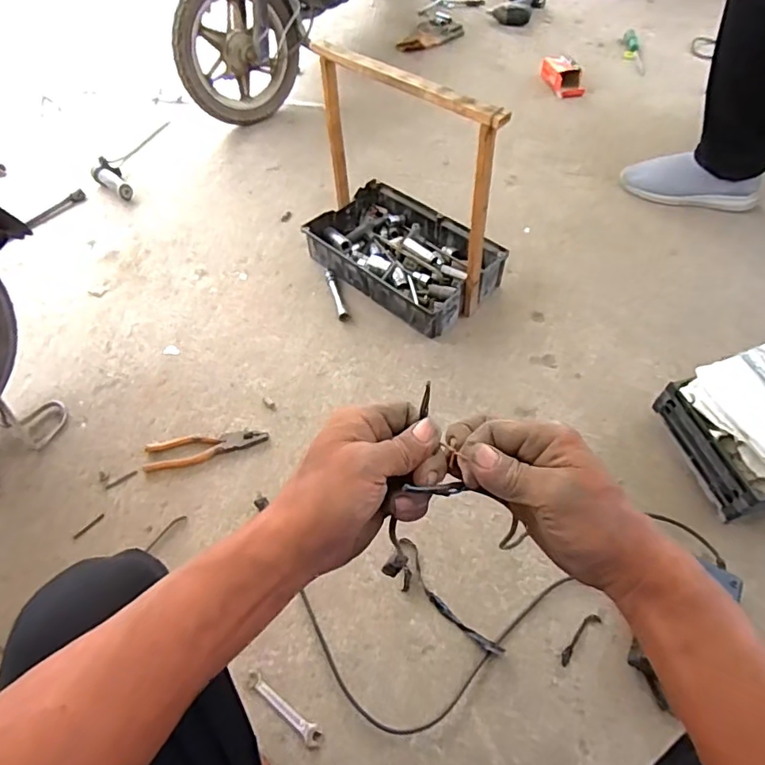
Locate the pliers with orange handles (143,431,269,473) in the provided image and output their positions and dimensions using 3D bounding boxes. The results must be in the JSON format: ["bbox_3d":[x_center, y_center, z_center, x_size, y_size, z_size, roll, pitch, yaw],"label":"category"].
[{"bbox_3d":[-0.285,0.104,0.851,0.192,0.010,0.052,-11,55,-6],"label":"pliers with orange handles"}]

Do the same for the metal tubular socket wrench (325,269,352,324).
[{"bbox_3d":[-0.088,-0.172,1.033,0.021,0.018,0.131,-14,55,-8],"label":"metal tubular socket wrench"}]

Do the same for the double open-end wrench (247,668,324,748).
[{"bbox_3d":[-0.120,0.402,0.646,0.116,0.006,0.022,31,61,22],"label":"double open-end wrench"}]

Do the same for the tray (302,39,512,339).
[{"bbox_3d":[0.039,-0.341,0.929,0.370,0.373,0.243,36,63,22],"label":"tray"}]

